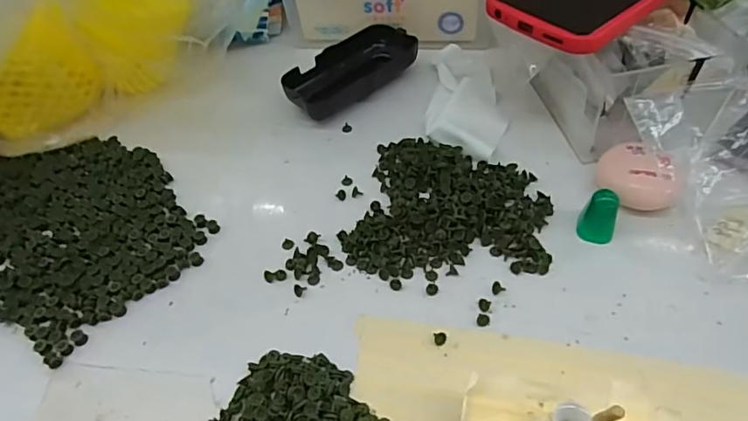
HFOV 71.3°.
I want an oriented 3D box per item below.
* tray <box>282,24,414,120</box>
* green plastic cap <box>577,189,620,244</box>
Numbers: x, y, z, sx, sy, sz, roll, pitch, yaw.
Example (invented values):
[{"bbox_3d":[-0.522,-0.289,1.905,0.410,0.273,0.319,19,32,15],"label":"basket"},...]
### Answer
[{"bbox_3d":[-0.020,-0.110,0.410,0.110,0.022,0.053,-37,56,-22],"label":"tray"},{"bbox_3d":[0.130,0.004,0.299,0.019,0.027,0.017,23,57,23],"label":"green plastic cap"}]

